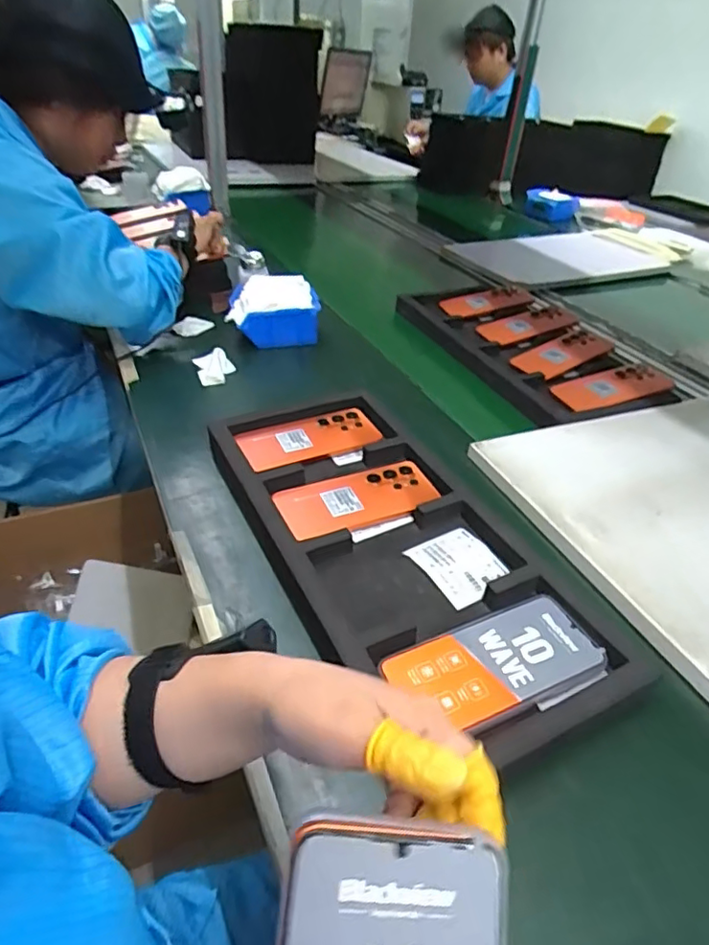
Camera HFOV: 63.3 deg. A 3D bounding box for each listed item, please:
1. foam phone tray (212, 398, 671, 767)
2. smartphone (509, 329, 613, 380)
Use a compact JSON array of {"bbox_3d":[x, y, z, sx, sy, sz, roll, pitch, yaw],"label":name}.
[{"bbox_3d":[0.030,0.064,0.573,0.222,0.039,0.471,-16,42,-25],"label":"foam phone tray"},{"bbox_3d":[0.341,-0.194,0.934,0.169,0.008,0.083,-24,45,-18],"label":"smartphone"}]

